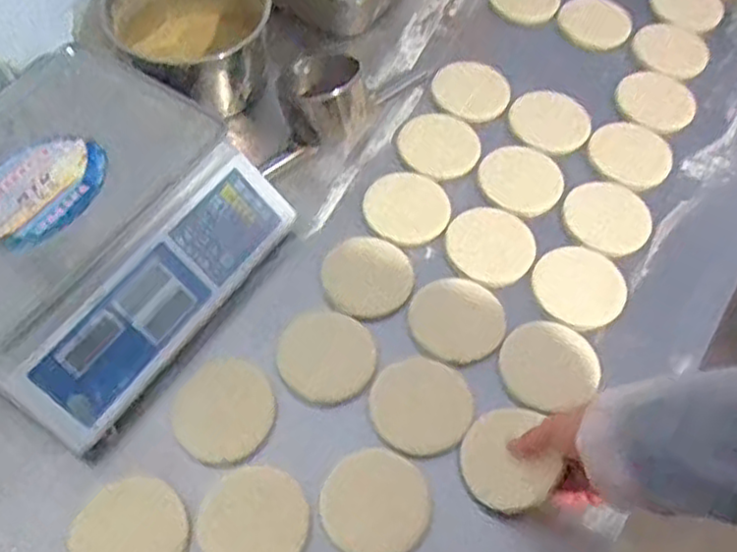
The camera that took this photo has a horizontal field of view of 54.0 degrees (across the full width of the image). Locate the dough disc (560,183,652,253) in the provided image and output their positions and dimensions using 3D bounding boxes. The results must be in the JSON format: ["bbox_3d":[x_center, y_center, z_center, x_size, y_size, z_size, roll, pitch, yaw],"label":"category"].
[{"bbox_3d":[0.286,-0.074,0.852,0.096,0.011,0.108,36,64,18],"label":"dough disc"}]

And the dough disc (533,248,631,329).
[{"bbox_3d":[0.235,0.009,0.800,0.099,0.007,0.095,1,59,-2],"label":"dough disc"}]

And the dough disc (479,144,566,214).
[{"bbox_3d":[0.185,-0.123,0.871,0.098,0.014,0.103,1,59,-2],"label":"dough disc"}]

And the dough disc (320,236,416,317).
[{"bbox_3d":[-0.001,-0.001,0.803,0.098,0.014,0.093,1,59,-2],"label":"dough disc"}]

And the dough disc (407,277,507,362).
[{"bbox_3d":[0.095,0.045,0.775,0.099,0.008,0.094,1,59,-2],"label":"dough disc"}]

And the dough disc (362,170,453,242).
[{"bbox_3d":[0.046,-0.084,0.849,0.098,0.015,0.098,1,59,-2],"label":"dough disc"}]

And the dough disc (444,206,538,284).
[{"bbox_3d":[0.141,-0.040,0.819,0.095,0.016,0.095,0,59,0],"label":"dough disc"}]

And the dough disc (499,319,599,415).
[{"bbox_3d":[0.190,0.092,0.753,0.099,0.015,0.097,1,59,-2],"label":"dough disc"}]

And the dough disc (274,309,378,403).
[{"bbox_3d":[-0.044,0.081,0.747,0.098,0.013,0.097,1,59,-2],"label":"dough disc"}]

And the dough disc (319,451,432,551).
[{"bbox_3d":[0.007,0.209,0.662,0.095,0.013,0.095,2,70,-6],"label":"dough disc"}]

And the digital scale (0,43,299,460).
[{"bbox_3d":[-0.306,-0.049,0.754,0.321,0.114,0.335,31,63,15],"label":"digital scale"}]

